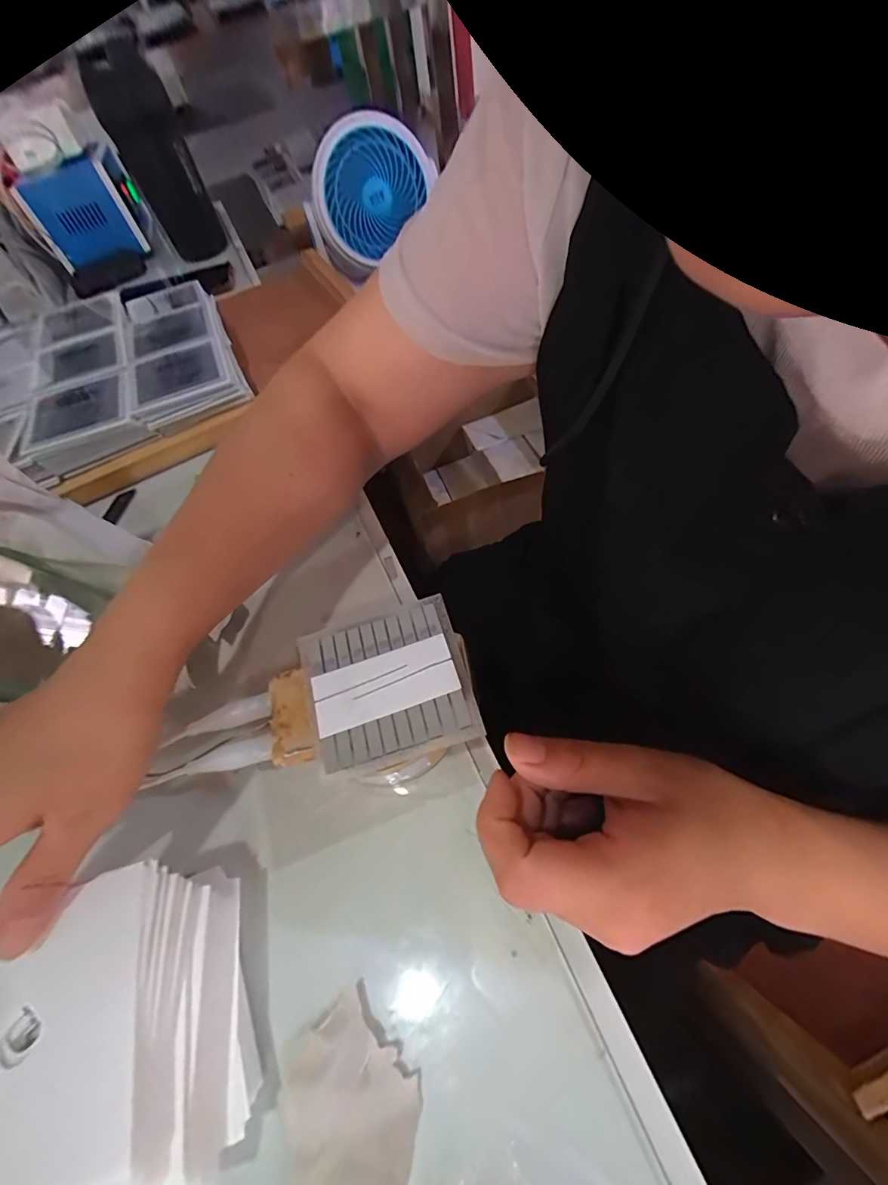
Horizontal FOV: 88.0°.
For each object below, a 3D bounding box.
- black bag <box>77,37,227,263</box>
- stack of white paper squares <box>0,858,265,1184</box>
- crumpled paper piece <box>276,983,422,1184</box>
[{"bbox_3d":[-0.390,-0.598,0.641,0.105,0.217,0.084,-38,40,-23],"label":"black bag"},{"bbox_3d":[-0.152,0.192,0.198,0.116,0.052,0.110,-13,55,-8],"label":"stack of white paper squares"},{"bbox_3d":[-0.045,0.229,0.198,0.070,0.009,0.064,32,62,30],"label":"crumpled paper piece"}]

